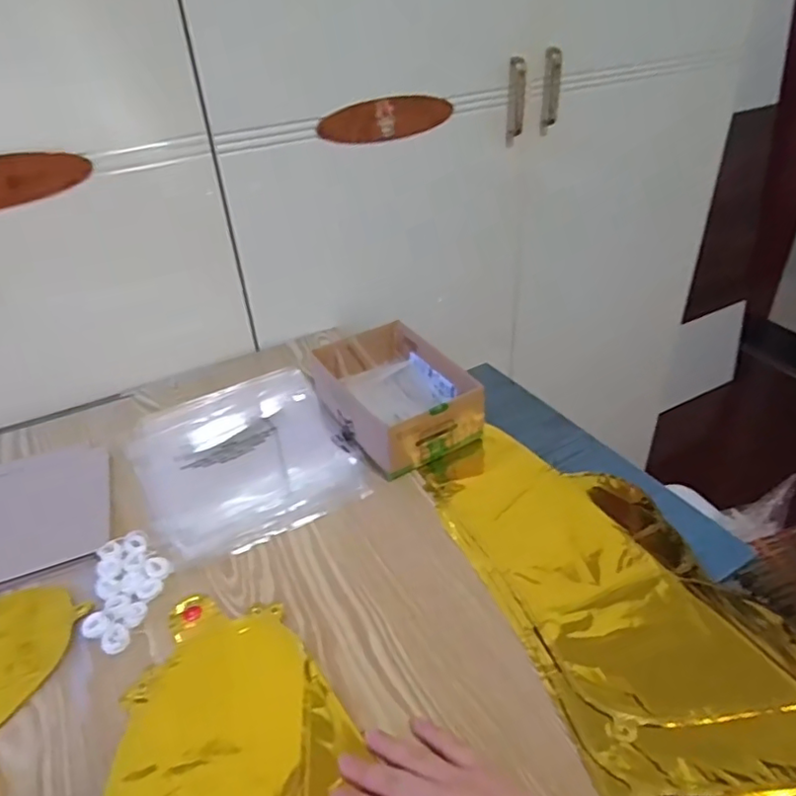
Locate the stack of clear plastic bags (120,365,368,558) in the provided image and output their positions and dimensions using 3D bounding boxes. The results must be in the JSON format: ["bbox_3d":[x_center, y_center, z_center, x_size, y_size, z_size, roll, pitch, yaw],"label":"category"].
[{"bbox_3d":[-0.173,0.058,0.673,0.212,0.007,0.269,-20,39,-21],"label":"stack of clear plastic bags"}]

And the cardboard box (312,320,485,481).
[{"bbox_3d":[-0.008,-0.008,0.687,0.133,0.070,0.202,-19,39,-21],"label":"cardboard box"}]

